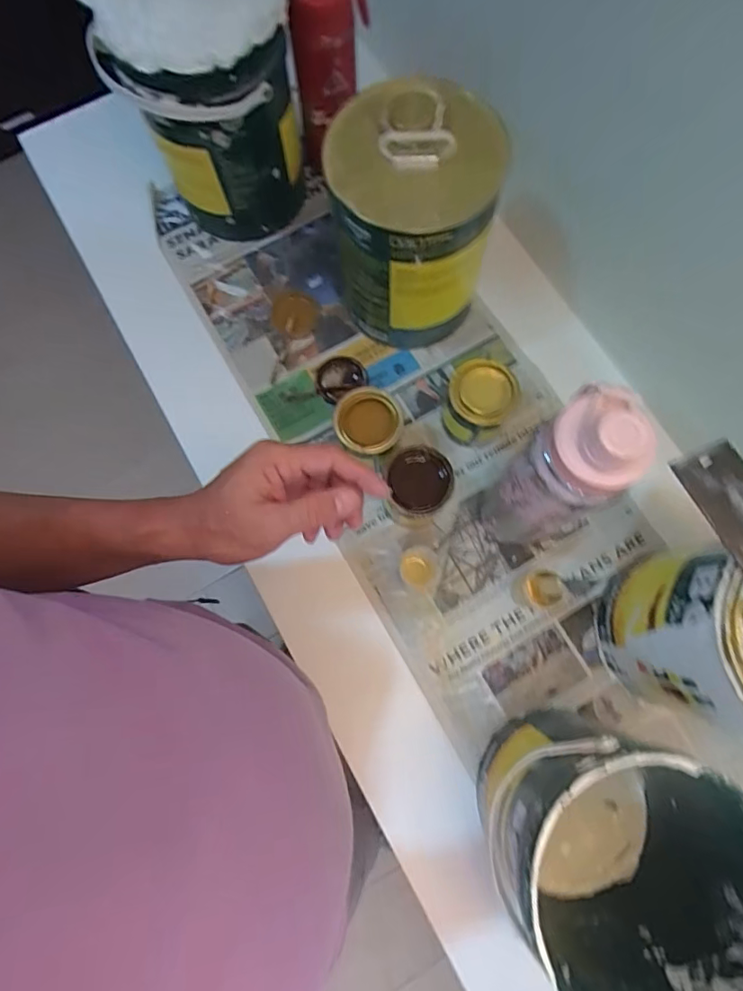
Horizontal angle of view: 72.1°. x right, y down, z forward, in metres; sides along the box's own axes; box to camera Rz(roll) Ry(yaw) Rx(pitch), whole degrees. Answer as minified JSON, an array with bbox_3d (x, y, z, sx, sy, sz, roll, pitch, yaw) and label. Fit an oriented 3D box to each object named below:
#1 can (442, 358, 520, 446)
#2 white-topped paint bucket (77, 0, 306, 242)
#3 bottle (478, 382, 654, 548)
[{"bbox_3d":[0.118,-0.102,0.568,0.068,0.085,0.071,0,77,0],"label":"can"},{"bbox_3d":[-0.179,-0.433,0.564,0.177,0.258,0.211,-20,78,-5],"label":"white-topped paint bucket"},{"bbox_3d":[0.153,-0.012,0.448,0.066,0.274,0.070,0,77,0],"label":"bottle"}]

